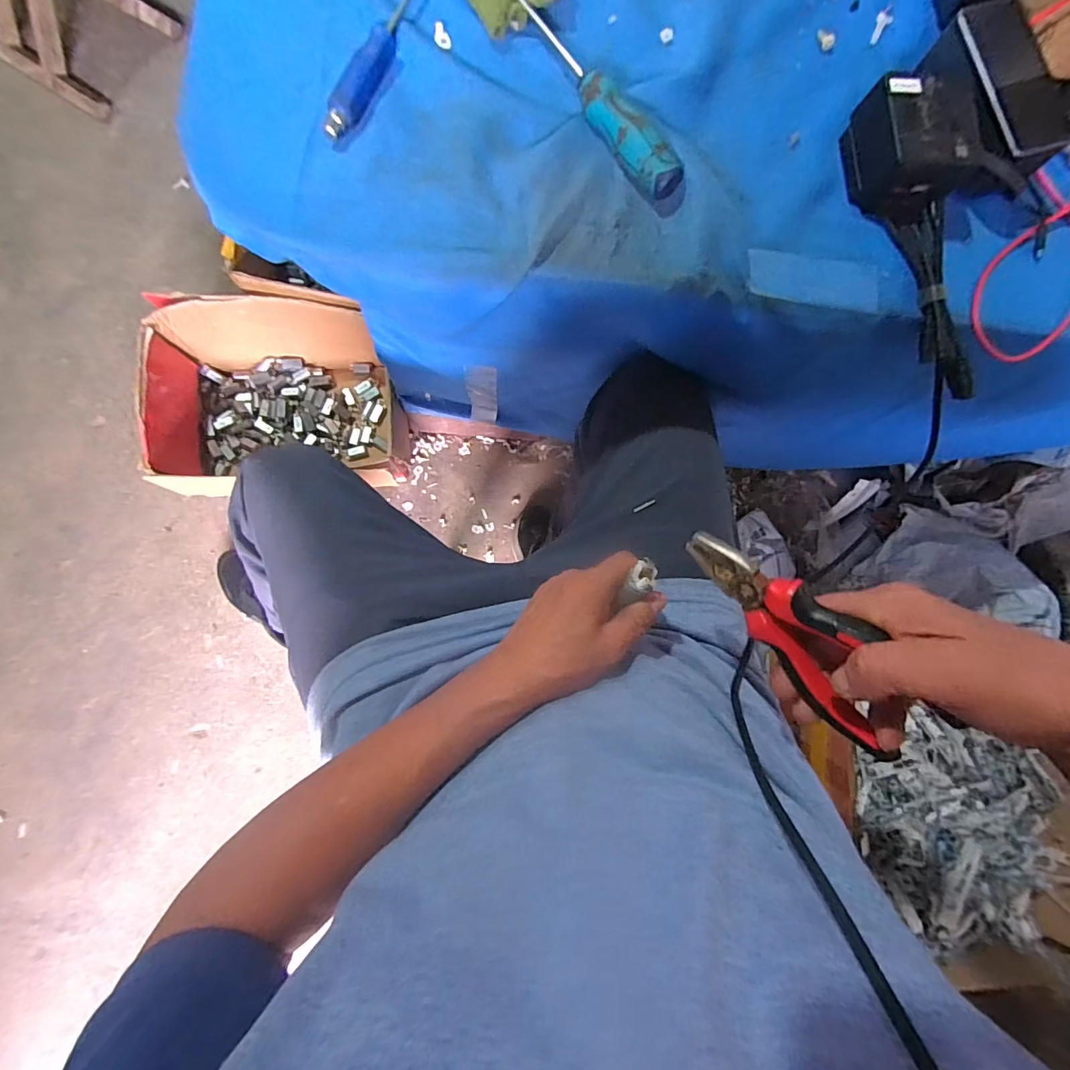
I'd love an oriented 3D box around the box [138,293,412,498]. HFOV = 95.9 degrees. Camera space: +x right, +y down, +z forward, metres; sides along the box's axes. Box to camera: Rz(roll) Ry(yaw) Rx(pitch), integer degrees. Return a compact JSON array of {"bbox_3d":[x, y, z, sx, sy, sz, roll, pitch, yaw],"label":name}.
[{"bbox_3d":[-0.461,-0.241,0.889,0.404,0.173,0.312,-5,84,-7],"label":"box"}]

